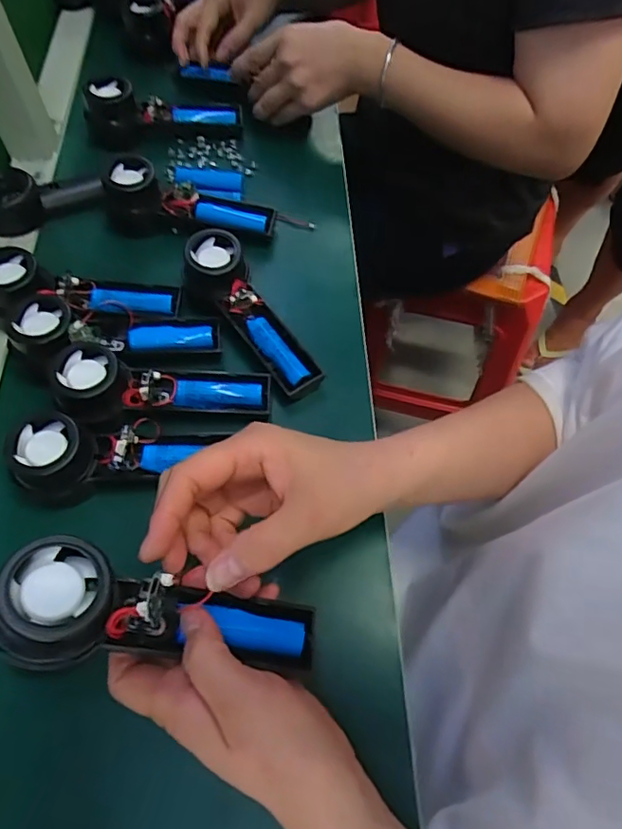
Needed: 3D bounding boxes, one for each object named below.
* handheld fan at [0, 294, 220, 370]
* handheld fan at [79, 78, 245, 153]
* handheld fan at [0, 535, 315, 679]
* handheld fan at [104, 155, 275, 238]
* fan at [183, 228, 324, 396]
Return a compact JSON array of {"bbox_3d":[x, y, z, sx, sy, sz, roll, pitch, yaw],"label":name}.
[{"bbox_3d":[-0.157,-0.059,0.430,0.163,0.038,0.071,0,62,-3],"label":"handheld fan"},{"bbox_3d":[-0.158,-0.326,0.585,0.160,0.045,0.062,-14,63,-11],"label":"handheld fan"},{"bbox_3d":[-0.070,0.102,0.271,0.157,0.035,0.051,21,58,-25],"label":"handheld fan"},{"bbox_3d":[-0.113,-0.196,0.510,0.153,0.052,0.046,4,61,2],"label":"handheld fan"},{"bbox_3d":[-0.054,-0.080,0.451,0.055,0.051,0.159,-29,65,-16],"label":"fan"}]

